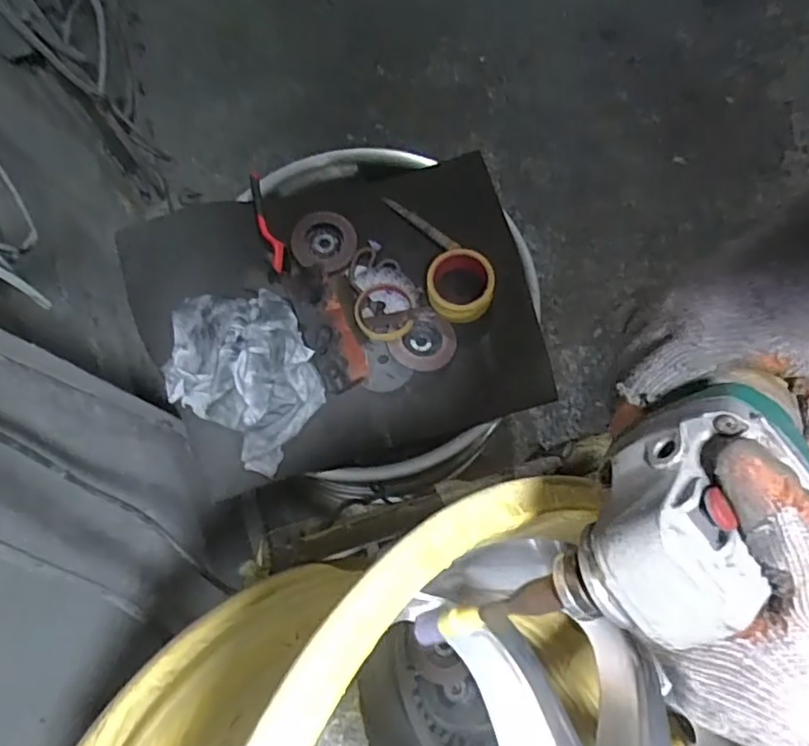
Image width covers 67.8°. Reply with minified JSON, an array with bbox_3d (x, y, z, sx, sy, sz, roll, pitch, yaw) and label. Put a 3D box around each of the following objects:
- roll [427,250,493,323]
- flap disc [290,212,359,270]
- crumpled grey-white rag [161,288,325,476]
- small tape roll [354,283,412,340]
[{"bbox_3d":[0.078,-0.119,0.827,0.089,0.046,0.089,0,74,1],"label":"roll"},{"bbox_3d":[-0.118,-0.195,0.879,0.096,0.012,0.086,23,76,7],"label":"flap disc"},{"bbox_3d":[-0.219,-0.018,0.792,0.237,0.072,0.184,38,78,11],"label":"crumpled grey-white rag"},{"bbox_3d":[-0.028,-0.086,0.837,0.080,0.018,0.087,0,74,1],"label":"small tape roll"}]

